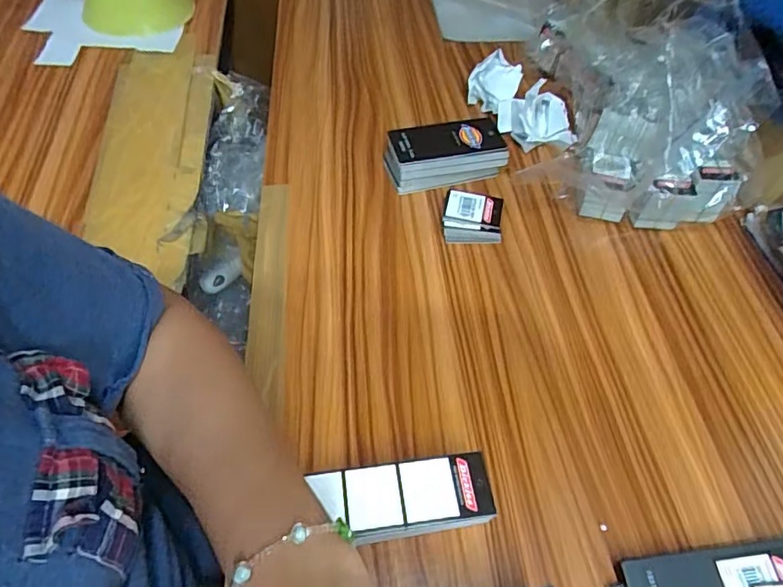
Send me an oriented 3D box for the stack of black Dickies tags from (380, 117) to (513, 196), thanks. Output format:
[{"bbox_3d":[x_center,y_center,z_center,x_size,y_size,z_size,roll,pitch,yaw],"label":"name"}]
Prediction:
[{"bbox_3d":[0.051,-0.135,0.508,0.108,0.045,0.052,-11,56,-11],"label":"stack of black Dickies tags"}]

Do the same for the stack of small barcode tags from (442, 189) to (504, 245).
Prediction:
[{"bbox_3d":[0.074,-0.068,0.473,0.052,0.025,0.045,6,54,1],"label":"stack of small barcode tags"}]

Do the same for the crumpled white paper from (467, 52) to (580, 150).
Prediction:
[{"bbox_3d":[0.135,-0.197,0.547,0.134,0.054,0.065,36,60,21],"label":"crumpled white paper"}]

